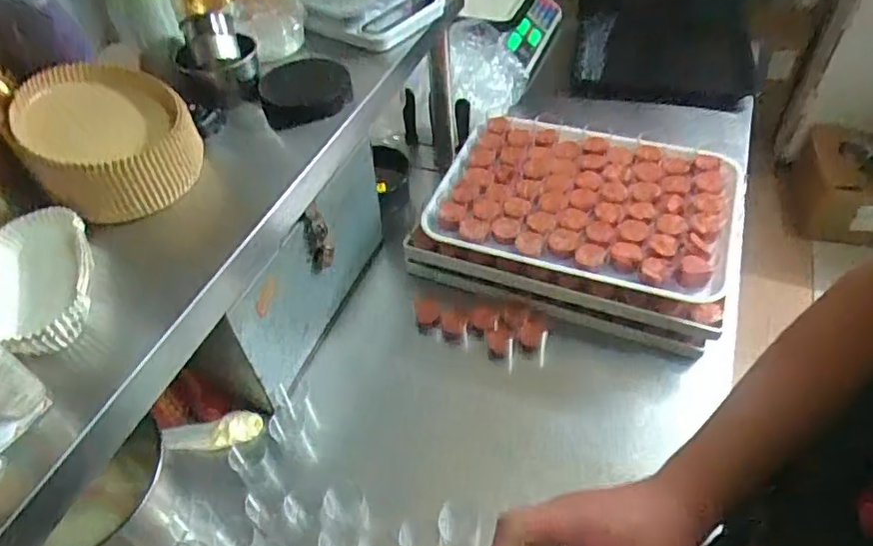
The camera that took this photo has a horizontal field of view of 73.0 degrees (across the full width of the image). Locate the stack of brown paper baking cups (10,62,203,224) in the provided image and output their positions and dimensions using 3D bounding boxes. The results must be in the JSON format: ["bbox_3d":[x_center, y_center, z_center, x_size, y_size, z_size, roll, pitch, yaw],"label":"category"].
[{"bbox_3d":[-0.322,-0.138,0.584,0.151,0.100,0.139,-31,53,-23],"label":"stack of brown paper baking cups"}]

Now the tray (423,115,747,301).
[{"bbox_3d":[0.224,-0.117,0.876,0.410,0.033,0.303,16,51,17],"label":"tray"}]

